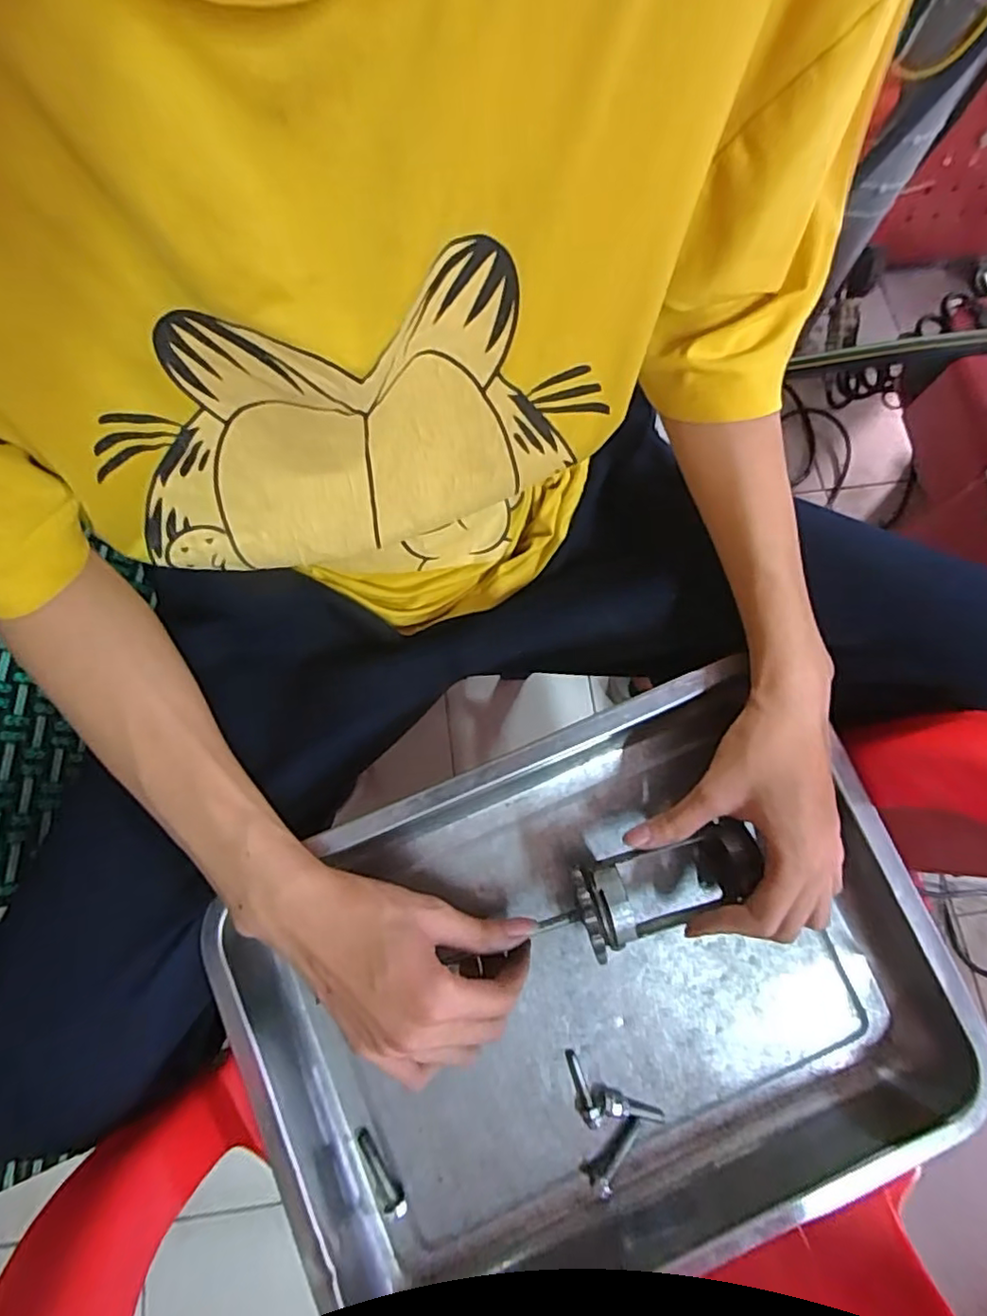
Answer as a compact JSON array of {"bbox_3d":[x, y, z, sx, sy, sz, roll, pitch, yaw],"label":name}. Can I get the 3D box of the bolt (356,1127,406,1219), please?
[{"bbox_3d":[-0.068,0.303,0.360,0.013,0.008,0.048,-32,77,-8],"label":"bolt"}]

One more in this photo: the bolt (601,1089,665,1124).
[{"bbox_3d":[0.083,0.273,0.370,0.041,0.010,0.012,19,76,6],"label":"bolt"}]

